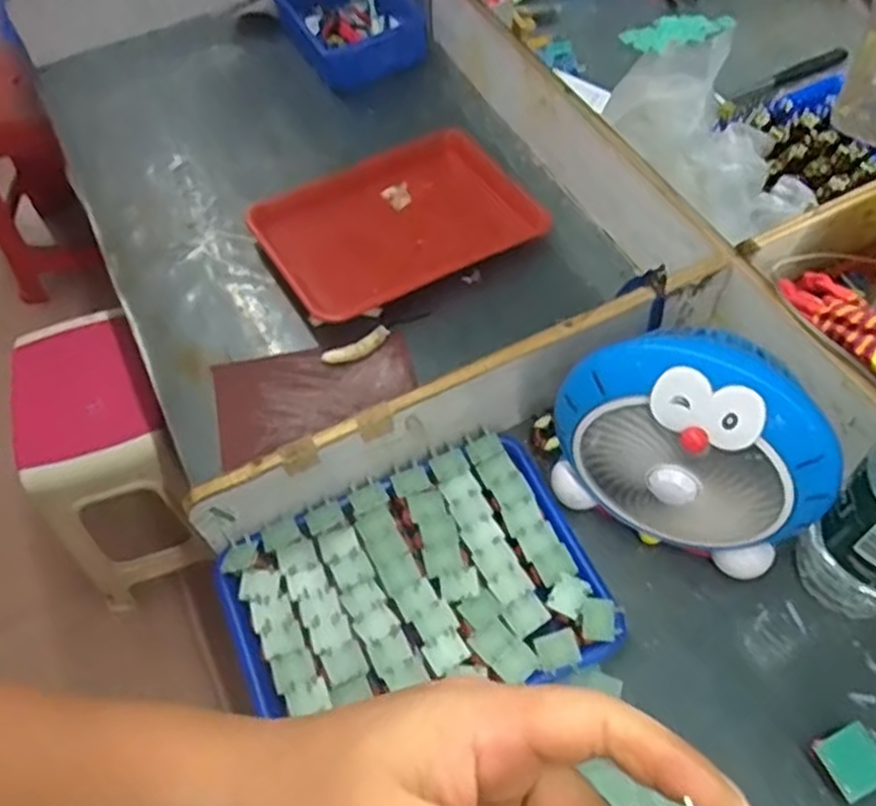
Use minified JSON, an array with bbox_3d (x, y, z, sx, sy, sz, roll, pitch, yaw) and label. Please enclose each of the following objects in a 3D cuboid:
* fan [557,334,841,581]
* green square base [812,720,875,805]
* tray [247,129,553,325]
[{"bbox_3d":[0.223,0.037,0.697,0.221,0.248,0.118,15,59,14],"label":"fan"},{"bbox_3d":[0.334,0.286,0.620,0.058,0.006,0.045,-17,47,-21],"label":"green square base"},{"bbox_3d":[-0.053,-0.244,1.004,0.334,0.028,0.255,-28,60,-14],"label":"tray"}]

